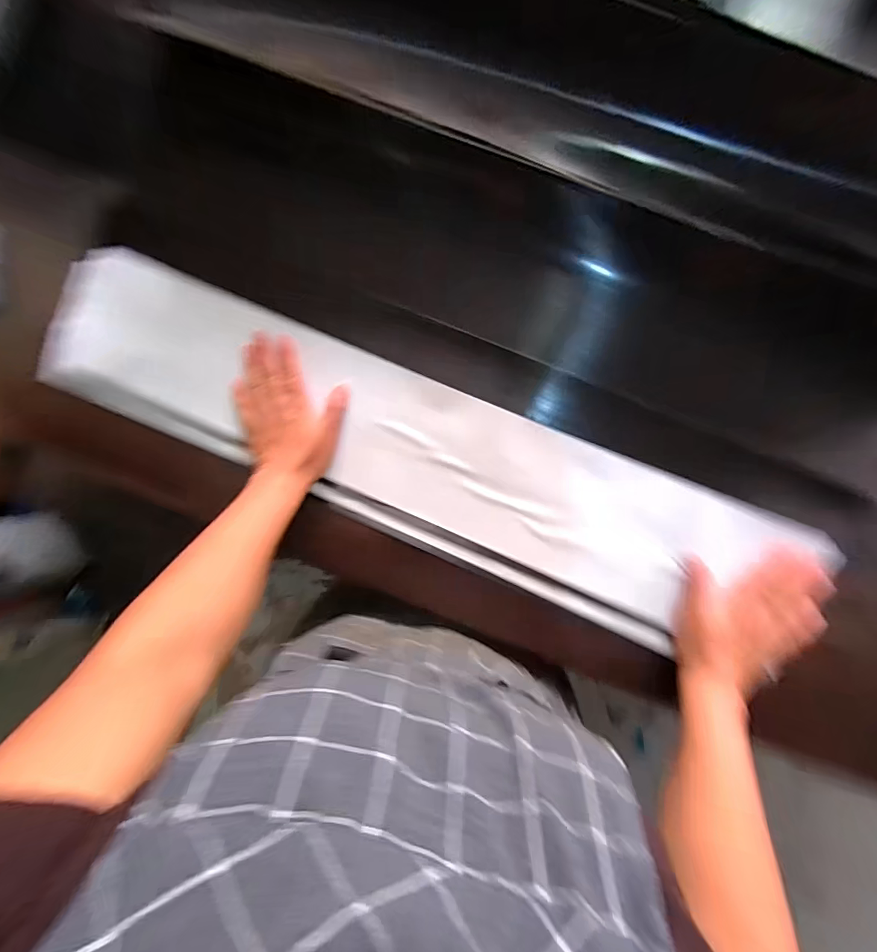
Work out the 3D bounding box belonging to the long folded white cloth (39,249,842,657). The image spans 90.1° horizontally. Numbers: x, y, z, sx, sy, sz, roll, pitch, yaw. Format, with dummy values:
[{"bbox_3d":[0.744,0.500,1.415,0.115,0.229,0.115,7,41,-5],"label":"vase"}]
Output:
[{"bbox_3d":[-0.056,-0.033,0.469,0.754,0.034,0.166,23,96,4],"label":"long folded white cloth"}]

